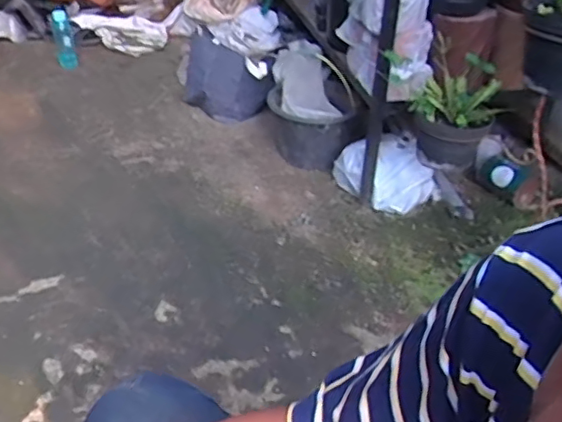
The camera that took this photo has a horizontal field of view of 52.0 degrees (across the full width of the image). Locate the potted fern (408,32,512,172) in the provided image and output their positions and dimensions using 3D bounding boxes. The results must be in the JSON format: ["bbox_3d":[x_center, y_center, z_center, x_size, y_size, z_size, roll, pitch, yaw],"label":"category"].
[{"bbox_3d":[0.394,-0.224,1.322,0.192,0.233,0.206,16,38,18],"label":"potted fern"}]

